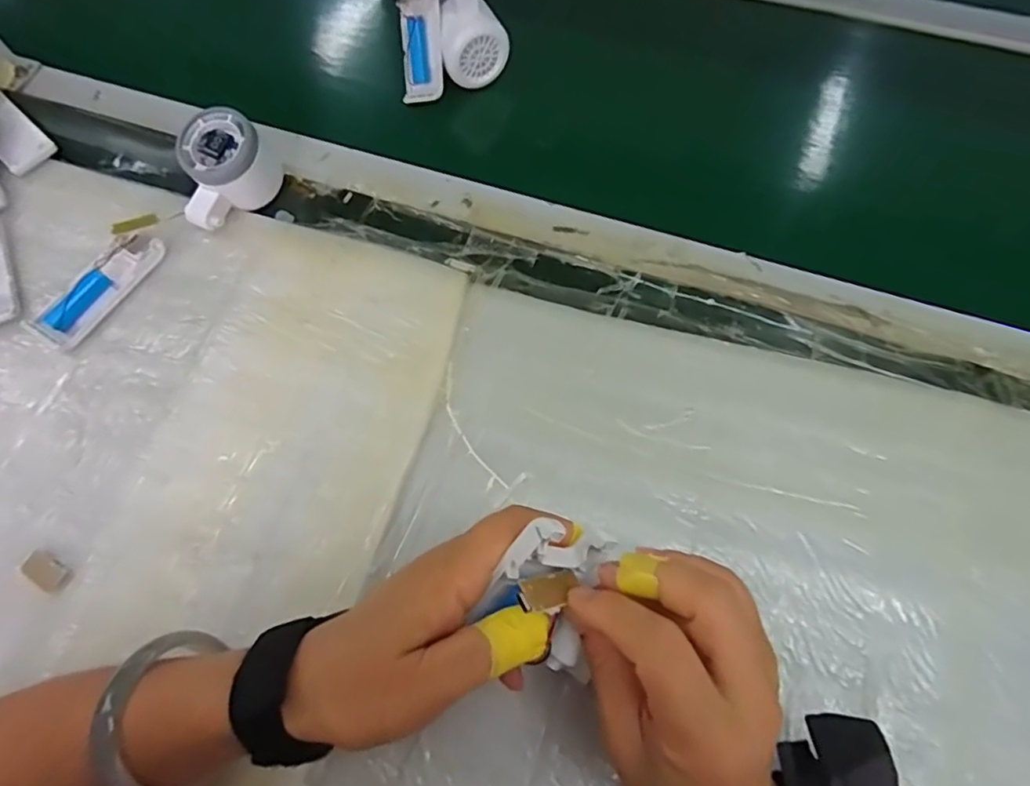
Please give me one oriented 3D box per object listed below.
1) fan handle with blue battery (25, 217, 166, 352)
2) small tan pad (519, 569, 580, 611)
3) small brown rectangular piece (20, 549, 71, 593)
[{"bbox_3d":[-0.303,-0.084,0.417,0.034,0.023,0.112,31,72,14],"label":"fan handle with blue battery"},{"bbox_3d":[0.015,0.081,0.237,0.026,0.004,0.014,-1,41,-29],"label":"small tan pad"},{"bbox_3d":[-0.279,0.106,0.341,0.029,0.005,0.015,25,70,12],"label":"small brown rectangular piece"}]

